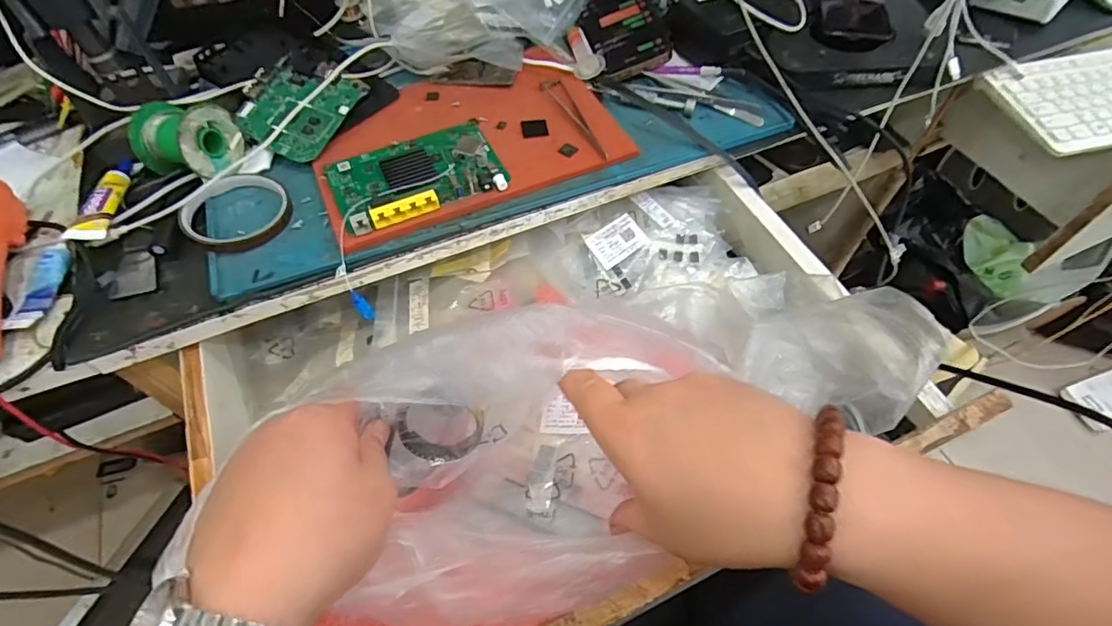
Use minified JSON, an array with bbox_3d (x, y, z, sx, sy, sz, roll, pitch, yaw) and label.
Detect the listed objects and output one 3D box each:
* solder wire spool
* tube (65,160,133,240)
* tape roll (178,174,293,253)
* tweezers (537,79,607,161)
[{"bbox_3d":[-0.333,-0.159,0.485,0.076,0.050,0.062,15,59,11],"label":"solder wire spool"},{"bbox_3d":[-0.392,-0.100,0.468,0.026,0.023,0.100,-11,57,-6],"label":"tube"},{"bbox_3d":[-0.272,-0.087,0.461,0.083,0.017,0.077,-1,56,1],"label":"tape roll"},{"bbox_3d":[0.018,-0.189,0.523,0.022,0.009,0.125,-20,58,-12],"label":"tweezers"}]

